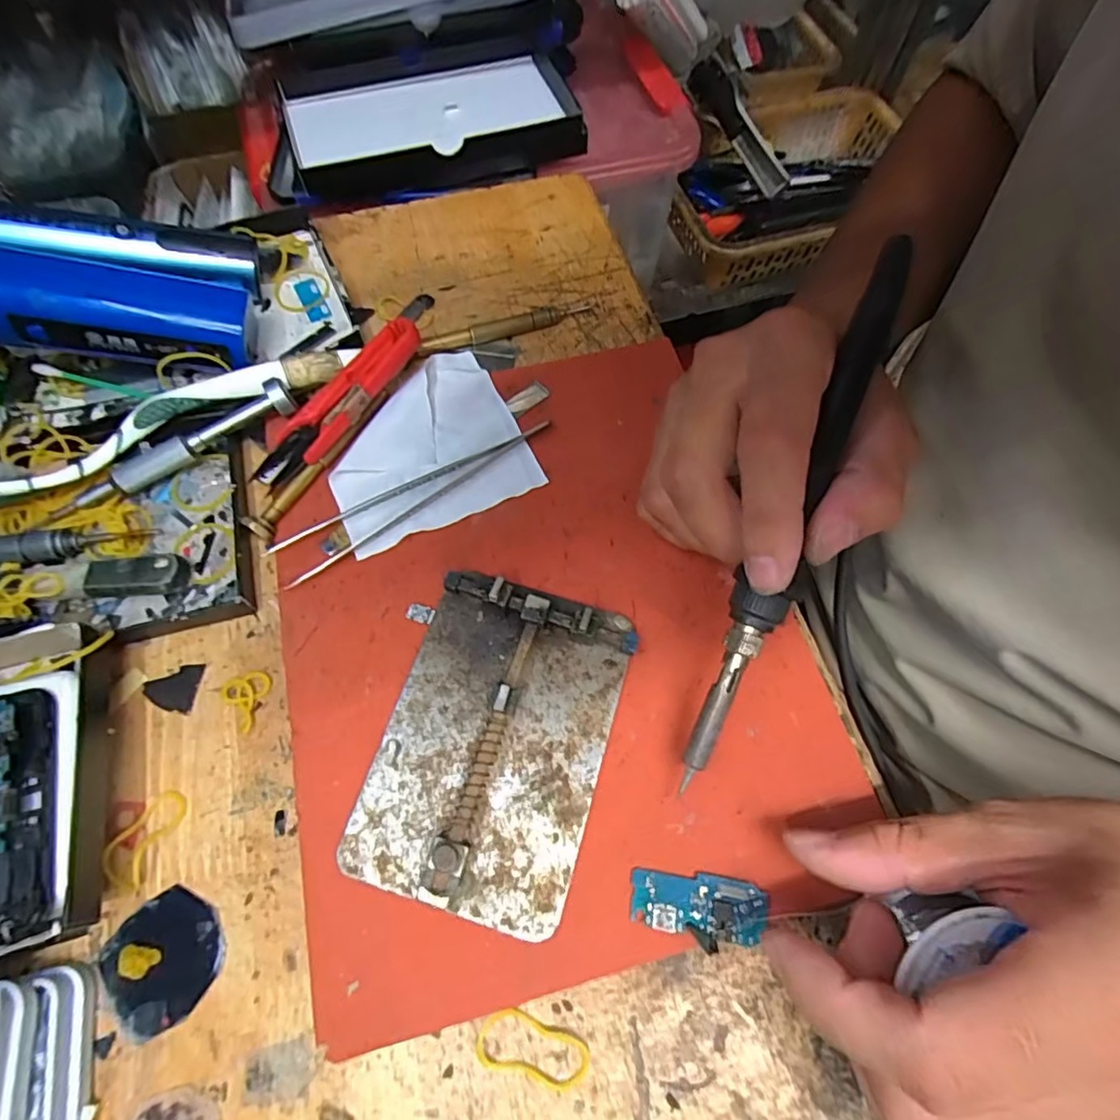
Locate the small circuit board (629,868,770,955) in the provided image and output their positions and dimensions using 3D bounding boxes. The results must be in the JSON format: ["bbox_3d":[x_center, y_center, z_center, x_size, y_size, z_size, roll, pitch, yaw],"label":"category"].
[{"bbox_3d":[0.047,0.118,0.199,0.045,0.005,0.021,4,66,1],"label":"small circuit board"}]

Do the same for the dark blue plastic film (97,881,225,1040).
[{"bbox_3d":[-0.131,0.131,0.193,0.036,0.007,0.037,-35,71,-15],"label":"dark blue plastic film"}]

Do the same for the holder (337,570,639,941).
[{"bbox_3d":[-0.023,0.063,0.215,0.080,0.018,0.115,16,67,6],"label":"holder"}]

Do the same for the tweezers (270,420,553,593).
[{"bbox_3d":[-0.064,-0.030,0.259,0.132,0.010,0.024,-29,70,-13],"label":"tweezers"}]

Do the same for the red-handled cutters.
[{"bbox_3d":[-0.102,-0.072,0.270,0.028,0.022,0.097,31,69,12],"label":"red-handled cutters"}]

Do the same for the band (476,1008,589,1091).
[{"bbox_3d":[-0.008,0.156,0.188,0.036,0.004,0.016,14,67,5],"label":"band"}]

